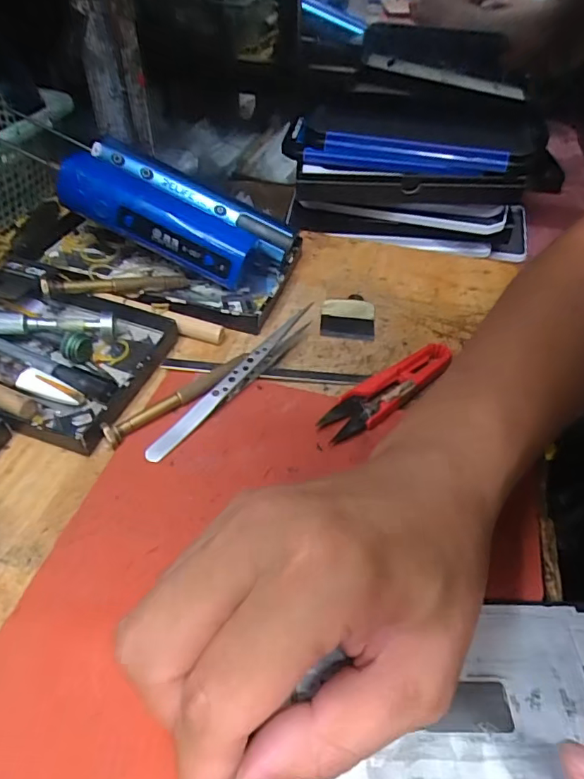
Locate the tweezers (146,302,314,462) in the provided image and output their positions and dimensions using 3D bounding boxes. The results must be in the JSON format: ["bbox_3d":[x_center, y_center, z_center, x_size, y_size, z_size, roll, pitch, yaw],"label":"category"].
[{"bbox_3d":[-0.030,-0.010,0.278,0.011,0.021,0.132,31,51,22],"label":"tweezers"}]

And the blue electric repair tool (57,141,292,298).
[{"bbox_3d":[-0.075,-0.117,0.341,0.148,0.035,0.067,23,46,-11],"label":"blue electric repair tool"}]

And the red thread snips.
[{"bbox_3d":[0.055,0.001,0.282,0.096,0.011,0.024,-28,55,-28],"label":"red thread snips"}]

